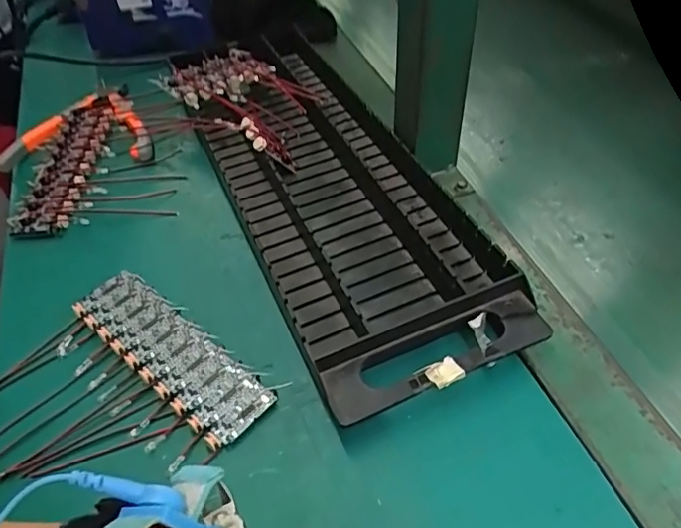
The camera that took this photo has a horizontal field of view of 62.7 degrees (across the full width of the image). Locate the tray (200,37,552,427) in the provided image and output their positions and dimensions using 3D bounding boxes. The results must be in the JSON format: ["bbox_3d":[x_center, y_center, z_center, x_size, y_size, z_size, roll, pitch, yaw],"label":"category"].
[{"bbox_3d":[-0.015,-0.067,0.428,0.147,0.034,0.392,-19,51,-16],"label":"tray"}]

